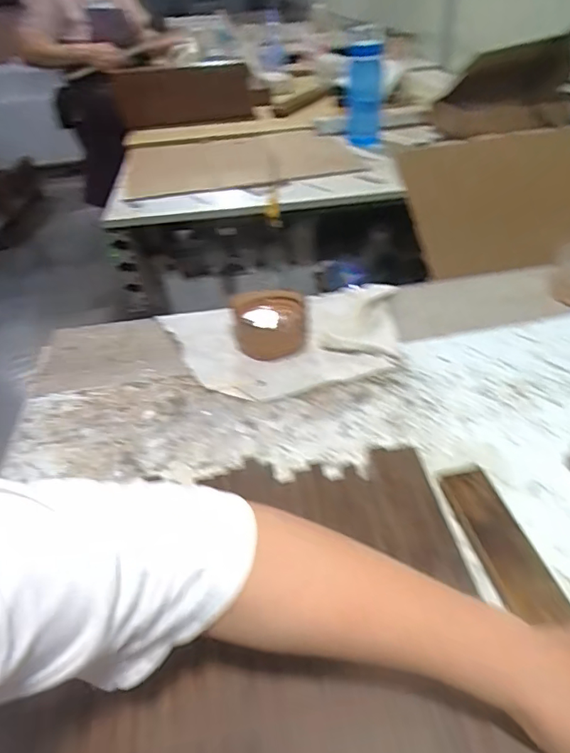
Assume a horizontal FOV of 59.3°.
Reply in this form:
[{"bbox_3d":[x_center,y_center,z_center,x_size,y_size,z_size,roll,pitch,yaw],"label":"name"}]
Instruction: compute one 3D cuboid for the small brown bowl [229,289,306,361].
[{"bbox_3d":[-0.025,-0.080,0.704,0.103,0.051,0.108,-5,40,0],"label":"small brown bowl"}]

